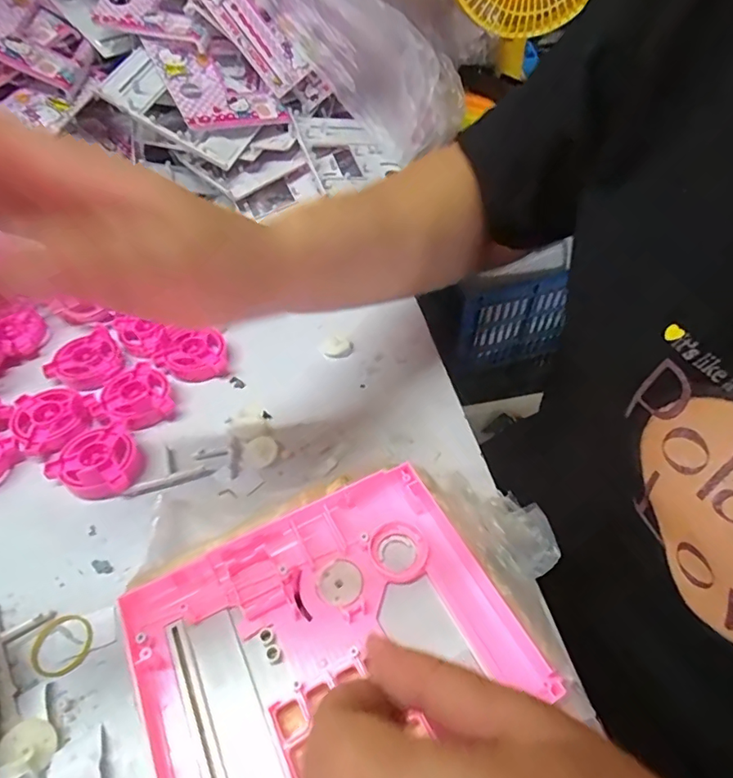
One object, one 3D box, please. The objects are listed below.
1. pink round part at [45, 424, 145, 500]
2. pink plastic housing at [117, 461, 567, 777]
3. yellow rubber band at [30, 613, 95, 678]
[{"bbox_3d":[-0.176,0.049,0.331,0.051,0.013,0.054,1,49,-1],"label":"pink round part"},{"bbox_3d":[-0.019,0.117,0.237,0.166,0.022,0.131,-25,55,-16],"label":"pink plastic housing"},{"bbox_3d":[-0.160,0.134,0.265,0.030,0.004,0.030,25,52,19],"label":"yellow rubber band"}]

